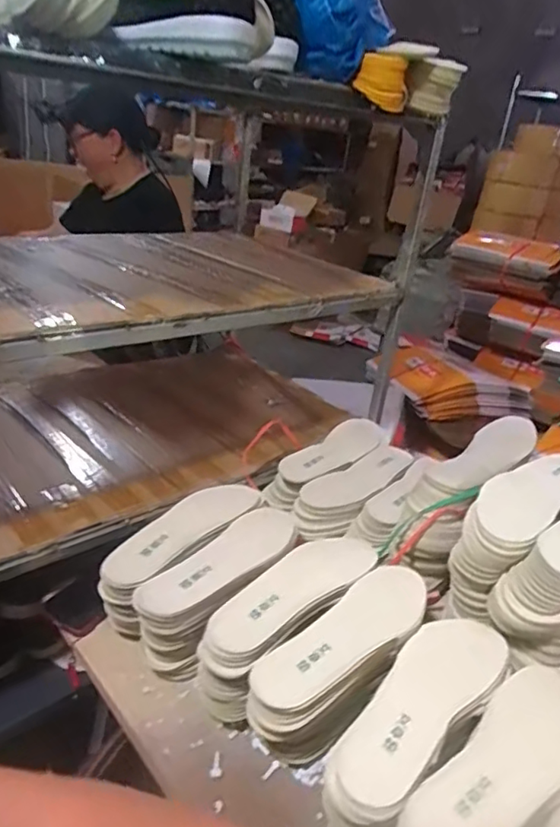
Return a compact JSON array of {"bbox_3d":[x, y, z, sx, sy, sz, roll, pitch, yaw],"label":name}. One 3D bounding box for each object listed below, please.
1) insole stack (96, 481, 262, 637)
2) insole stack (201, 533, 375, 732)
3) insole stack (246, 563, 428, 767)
[{"bbox_3d":[-0.130,0.191,0.763,0.086,0.111,0.251,24,32,30],"label":"insole stack"},{"bbox_3d":[0.012,0.235,0.668,0.085,0.109,0.261,26,45,33],"label":"insole stack"},{"bbox_3d":[0.077,0.266,0.618,0.096,0.104,0.256,28,48,36],"label":"insole stack"}]

